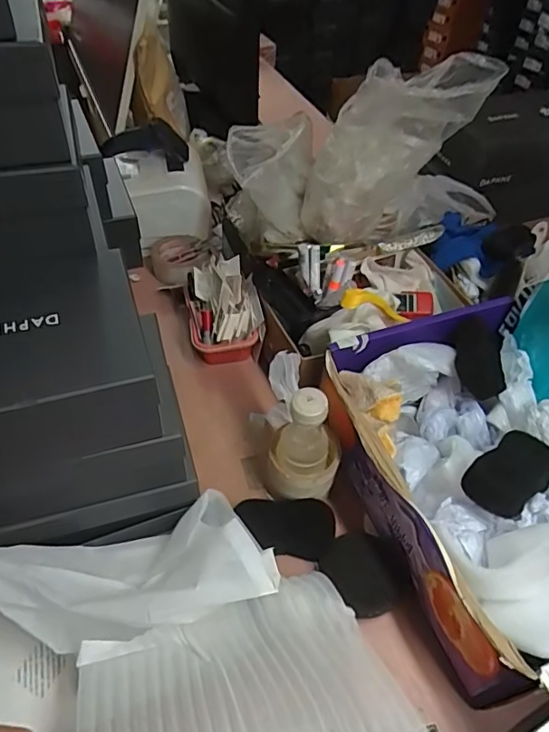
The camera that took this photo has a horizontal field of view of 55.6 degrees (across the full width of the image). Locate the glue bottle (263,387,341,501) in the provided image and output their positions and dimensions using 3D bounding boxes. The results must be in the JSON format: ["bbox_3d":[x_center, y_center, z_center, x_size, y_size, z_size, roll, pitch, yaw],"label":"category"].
[{"bbox_3d":[0.036,0.101,0.621,0.089,0.185,0.075,3,49,-2],"label":"glue bottle"}]

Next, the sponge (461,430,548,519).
[{"bbox_3d":[0.255,0.113,0.554,0.121,0.028,0.067,-31,66,-29],"label":"sponge"}]

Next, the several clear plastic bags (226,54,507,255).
[{"bbox_3d":[0.164,-0.346,0.841,0.466,0.257,0.183,-8,50,-11],"label":"several clear plastic bags"}]

